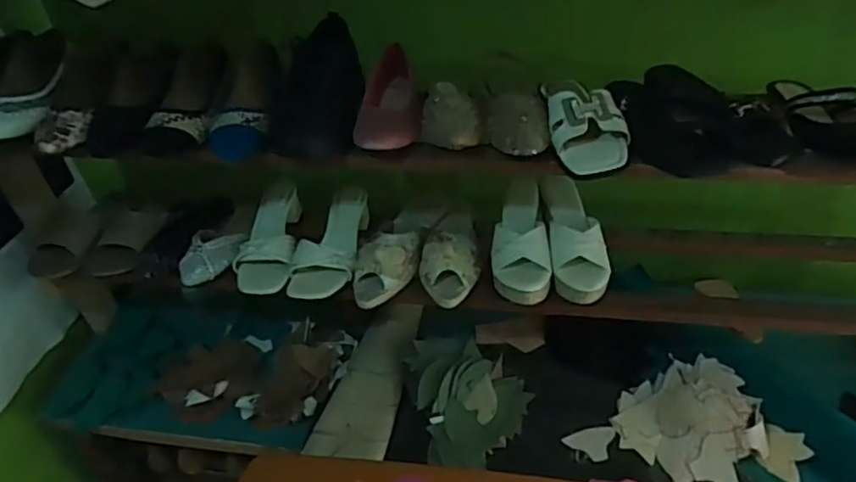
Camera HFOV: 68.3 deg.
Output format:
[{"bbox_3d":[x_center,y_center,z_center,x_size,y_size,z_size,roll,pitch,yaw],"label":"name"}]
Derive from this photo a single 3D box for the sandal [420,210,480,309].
[{"bbox_3d":[0.037,0.003,0.972,0.086,0.055,0.227,1,39,9],"label":"sandal"}]

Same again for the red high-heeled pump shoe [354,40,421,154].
[{"bbox_3d":[-0.054,-0.185,0.844,0.080,0.058,0.218,-5,38,2],"label":"red high-heeled pump shoe"}]

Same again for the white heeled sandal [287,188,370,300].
[{"bbox_3d":[-0.144,0.008,1.000,0.093,0.063,0.218,8,55,18],"label":"white heeled sandal"}]

